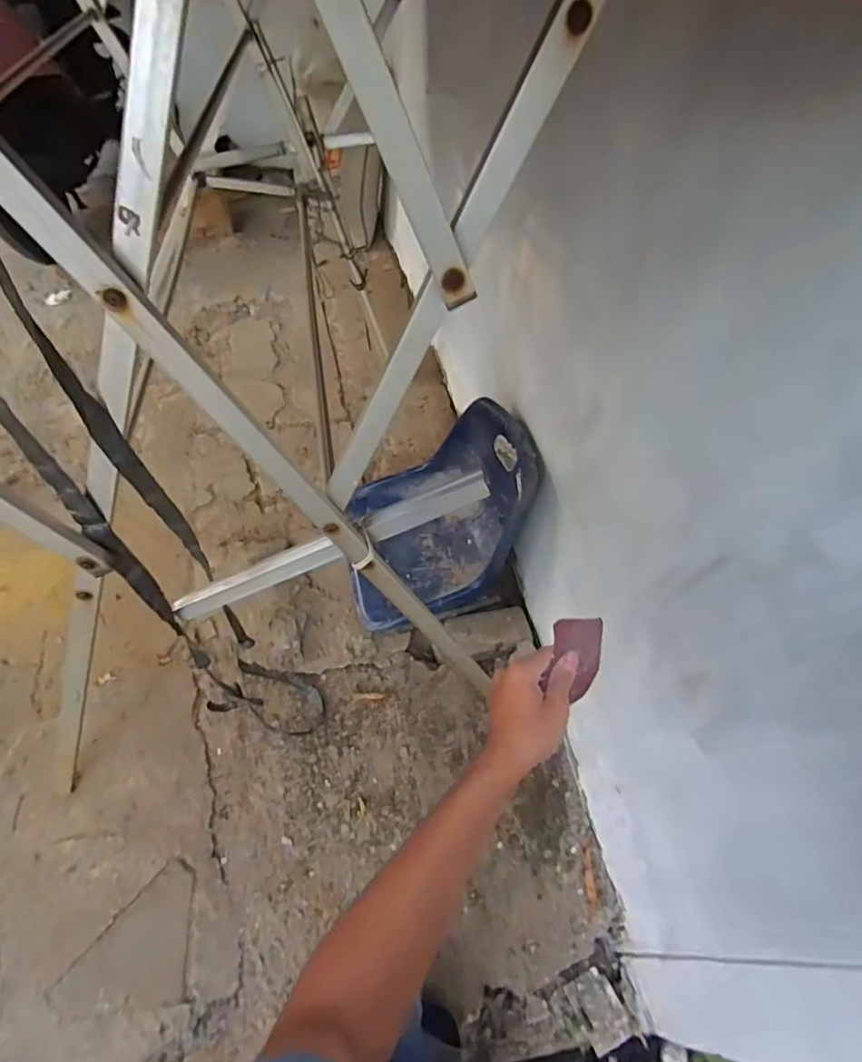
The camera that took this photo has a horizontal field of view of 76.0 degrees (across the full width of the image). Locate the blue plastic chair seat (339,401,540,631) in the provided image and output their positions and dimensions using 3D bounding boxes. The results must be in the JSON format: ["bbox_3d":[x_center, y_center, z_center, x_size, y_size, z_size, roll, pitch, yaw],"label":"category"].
[{"bbox_3d":[0.015,-0.061,1.383,0.431,0.380,0.432,-8,55,-10],"label":"blue plastic chair seat"}]

